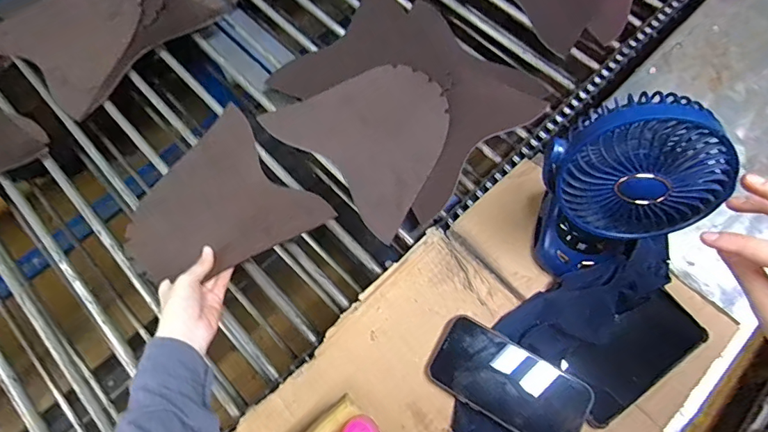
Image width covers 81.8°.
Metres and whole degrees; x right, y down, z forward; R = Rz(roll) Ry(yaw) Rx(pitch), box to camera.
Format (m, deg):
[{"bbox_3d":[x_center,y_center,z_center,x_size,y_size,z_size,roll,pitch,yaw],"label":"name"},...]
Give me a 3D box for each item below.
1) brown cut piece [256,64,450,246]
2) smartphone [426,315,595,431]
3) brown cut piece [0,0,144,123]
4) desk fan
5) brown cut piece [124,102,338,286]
[{"bbox_3d":[-0.008,-0.121,0.628,0.214,0.011,0.238,-42,75,-14],"label":"brown cut piece"},{"bbox_3d":[0.134,0.179,0.478,0.168,0.011,0.080,29,77,12],"label":"smartphone"},{"bbox_3d":[-0.487,-0.296,0.707,0.252,0.017,0.218,35,73,12],"label":"brown cut piece"},{"bbox_3d":[0.230,-0.019,0.448,0.129,0.222,0.108,-19,69,-6],"label":"desk fan"},{"bbox_3d":[-0.220,-0.012,0.573,0.212,0.044,0.228,-39,74,-13],"label":"brown cut piece"}]

